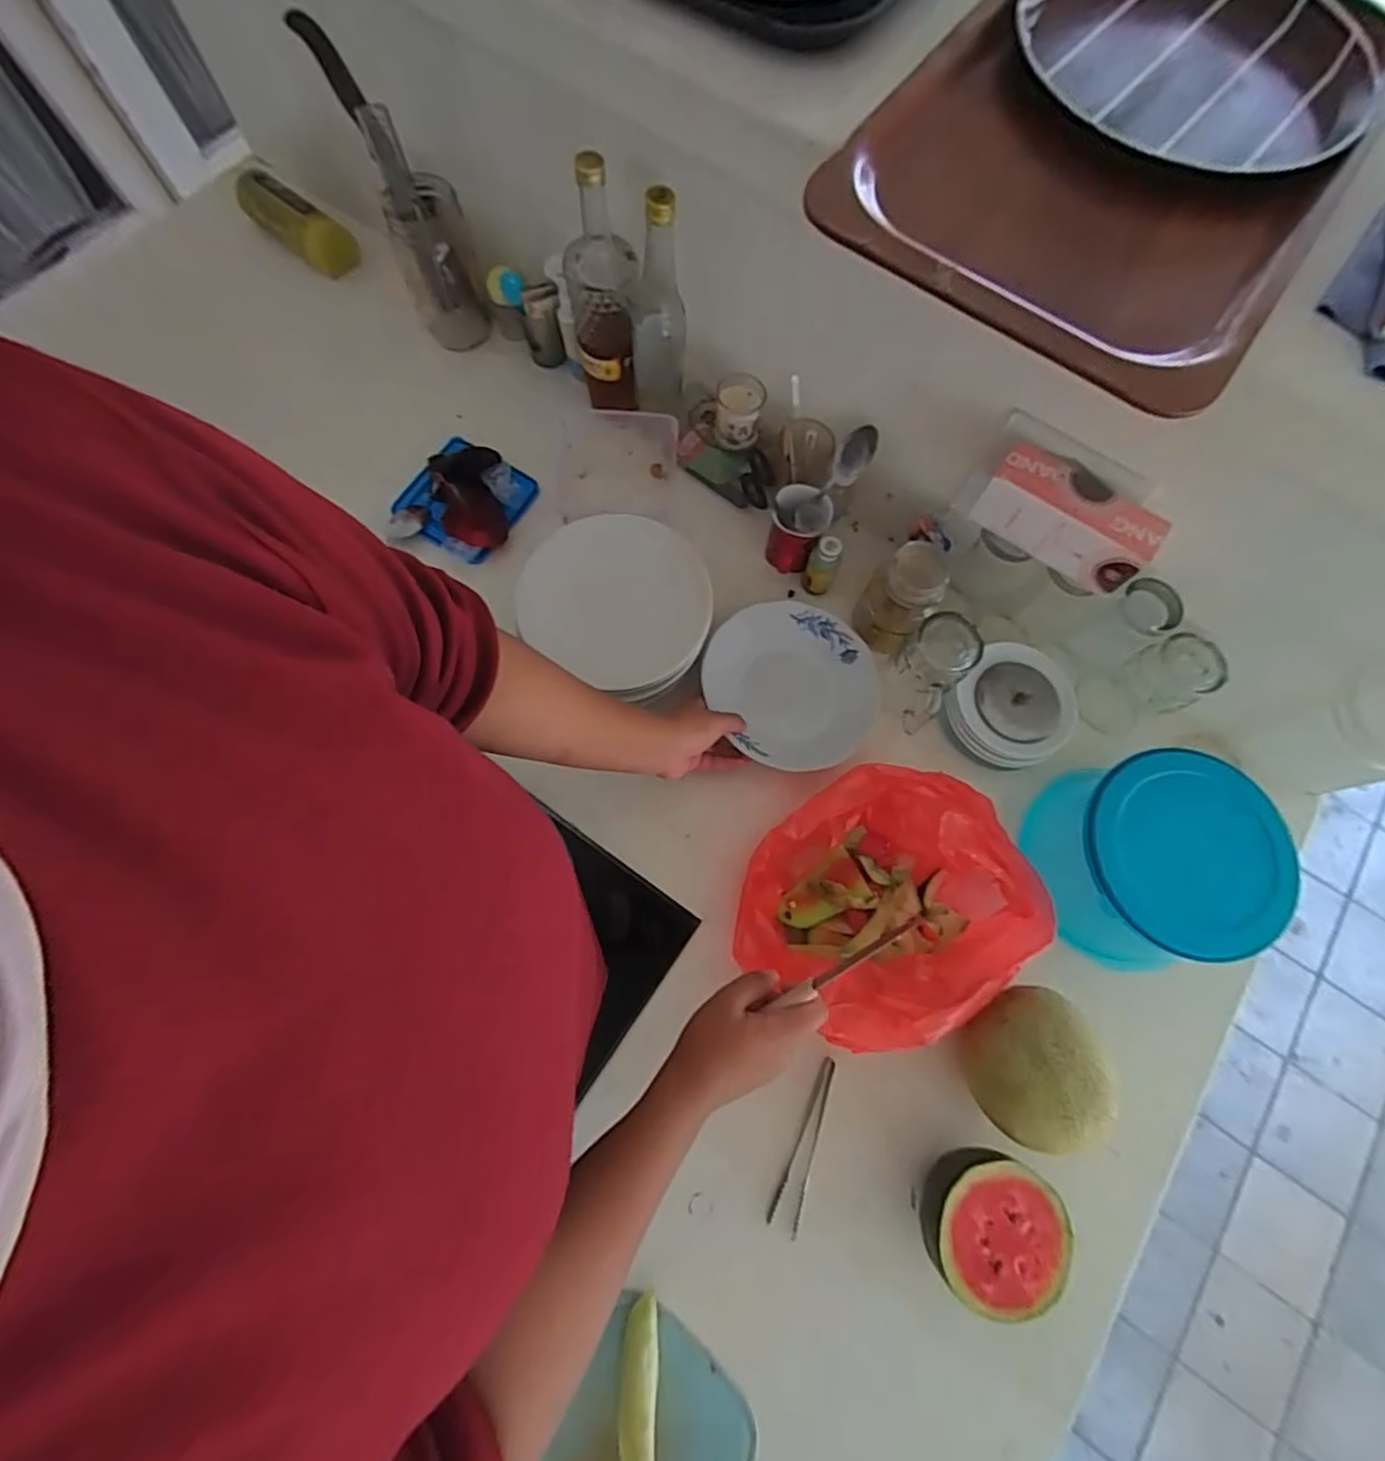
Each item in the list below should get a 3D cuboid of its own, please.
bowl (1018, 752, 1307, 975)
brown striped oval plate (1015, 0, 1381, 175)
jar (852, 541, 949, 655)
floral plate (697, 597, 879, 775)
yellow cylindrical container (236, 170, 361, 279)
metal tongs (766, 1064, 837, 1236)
[{"bbox_3d":[0.464,0.132,0.656,0.169,0.129,0.194,-9,74,-4],"label":"bowl"},{"bbox_3d":[0.396,-0.545,0.513,0.264,0.018,0.258,25,74,6],"label":"brown striped oval plate"},{"bbox_3d":[0.225,-0.144,0.702,0.058,0.119,0.069,-31,76,-10],"label":"jar"},{"bbox_3d":[0.116,-0.054,0.723,0.182,0.041,0.189,0,73,-1],"label":"floral plate"},{"bbox_3d":[-0.531,-0.683,0.870,0.167,0.059,0.060,38,76,9],"label":"yellow cylindrical container"},{"bbox_3d":[0.106,0.393,0.613,0.029,0.006,0.152,18,74,4],"label":"metal tongs"}]

